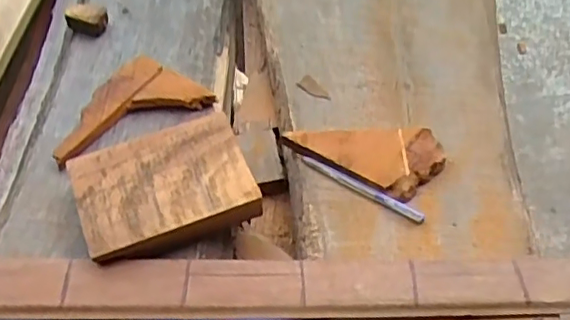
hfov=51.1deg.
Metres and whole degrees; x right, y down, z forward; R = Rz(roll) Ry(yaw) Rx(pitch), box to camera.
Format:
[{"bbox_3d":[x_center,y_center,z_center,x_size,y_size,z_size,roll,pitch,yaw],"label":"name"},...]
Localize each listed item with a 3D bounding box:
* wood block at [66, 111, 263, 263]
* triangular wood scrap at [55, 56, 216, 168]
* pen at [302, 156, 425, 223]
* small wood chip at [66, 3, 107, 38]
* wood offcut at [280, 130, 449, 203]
[{"bbox_3d":[-0.108,0.023,0.537,0.149,0.029,0.109,-16,63,-12],"label":"wood block"},{"bbox_3d":[-0.165,-0.060,0.611,0.160,0.029,0.083,-24,63,-18],"label":"triangular wood scrap"},{"bbox_3d":[0.074,0.028,0.579,0.128,0.013,0.010,24,59,11],"label":"pen"},{"bbox_3d":[-0.221,-0.158,0.667,0.044,0.031,0.024,21,59,9],"label":"small wood chip"},{"bbox_3d":[0.079,-0.004,0.593,0.156,0.025,0.077,5,58,-1],"label":"wood offcut"}]

